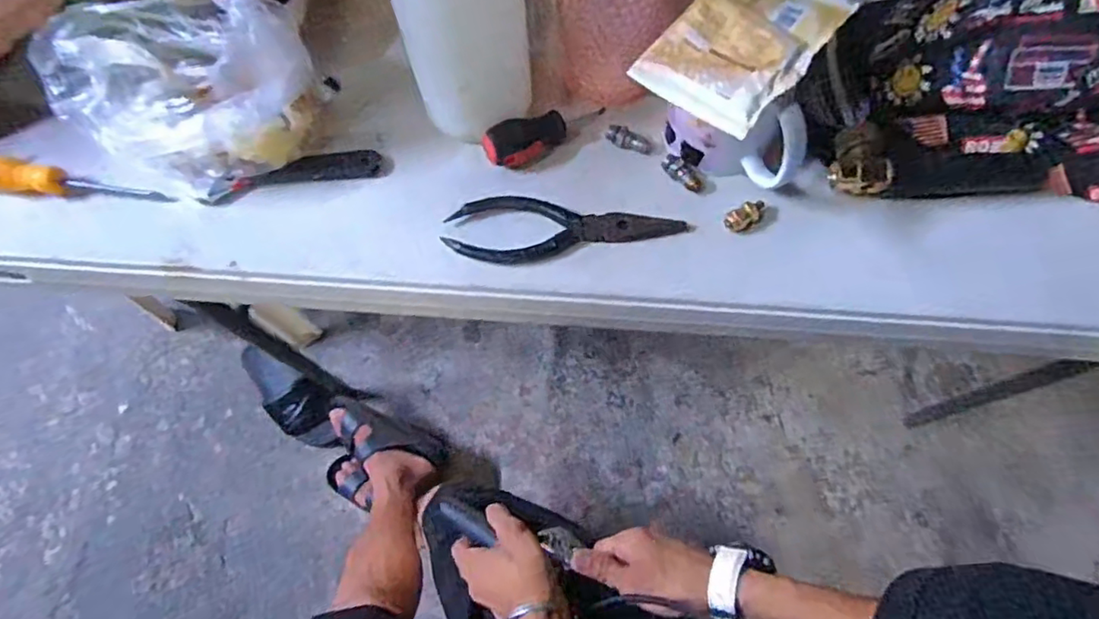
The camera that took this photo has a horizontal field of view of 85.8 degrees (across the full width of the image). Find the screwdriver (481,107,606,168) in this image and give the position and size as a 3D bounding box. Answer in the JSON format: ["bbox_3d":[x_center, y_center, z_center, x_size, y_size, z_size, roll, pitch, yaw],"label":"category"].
[{"bbox_3d":[-0.004,-0.133,0.440,0.091,0.026,0.024,-27,71,-7],"label":"screwdriver"}]

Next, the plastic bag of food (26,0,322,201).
[{"bbox_3d":[-0.268,-0.168,0.429,0.170,0.104,0.133,26,73,12],"label":"plastic bag of food"}]

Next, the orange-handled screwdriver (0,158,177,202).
[{"bbox_3d":[-0.366,-0.097,0.444,0.157,0.020,0.023,7,73,-10],"label":"orange-handled screwdriver"}]

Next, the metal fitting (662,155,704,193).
[{"bbox_3d":[0.099,-0.100,0.436,0.035,0.010,0.014,38,76,15],"label":"metal fitting"}]

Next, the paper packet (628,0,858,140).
[{"bbox_3d":[0.120,-0.167,0.362,0.080,0.012,0.128,40,76,15],"label":"paper packet"}]

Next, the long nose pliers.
[{"bbox_3d":[0.011,-0.060,0.427,0.167,0.012,0.050,-1,70,2],"label":"long nose pliers"}]

